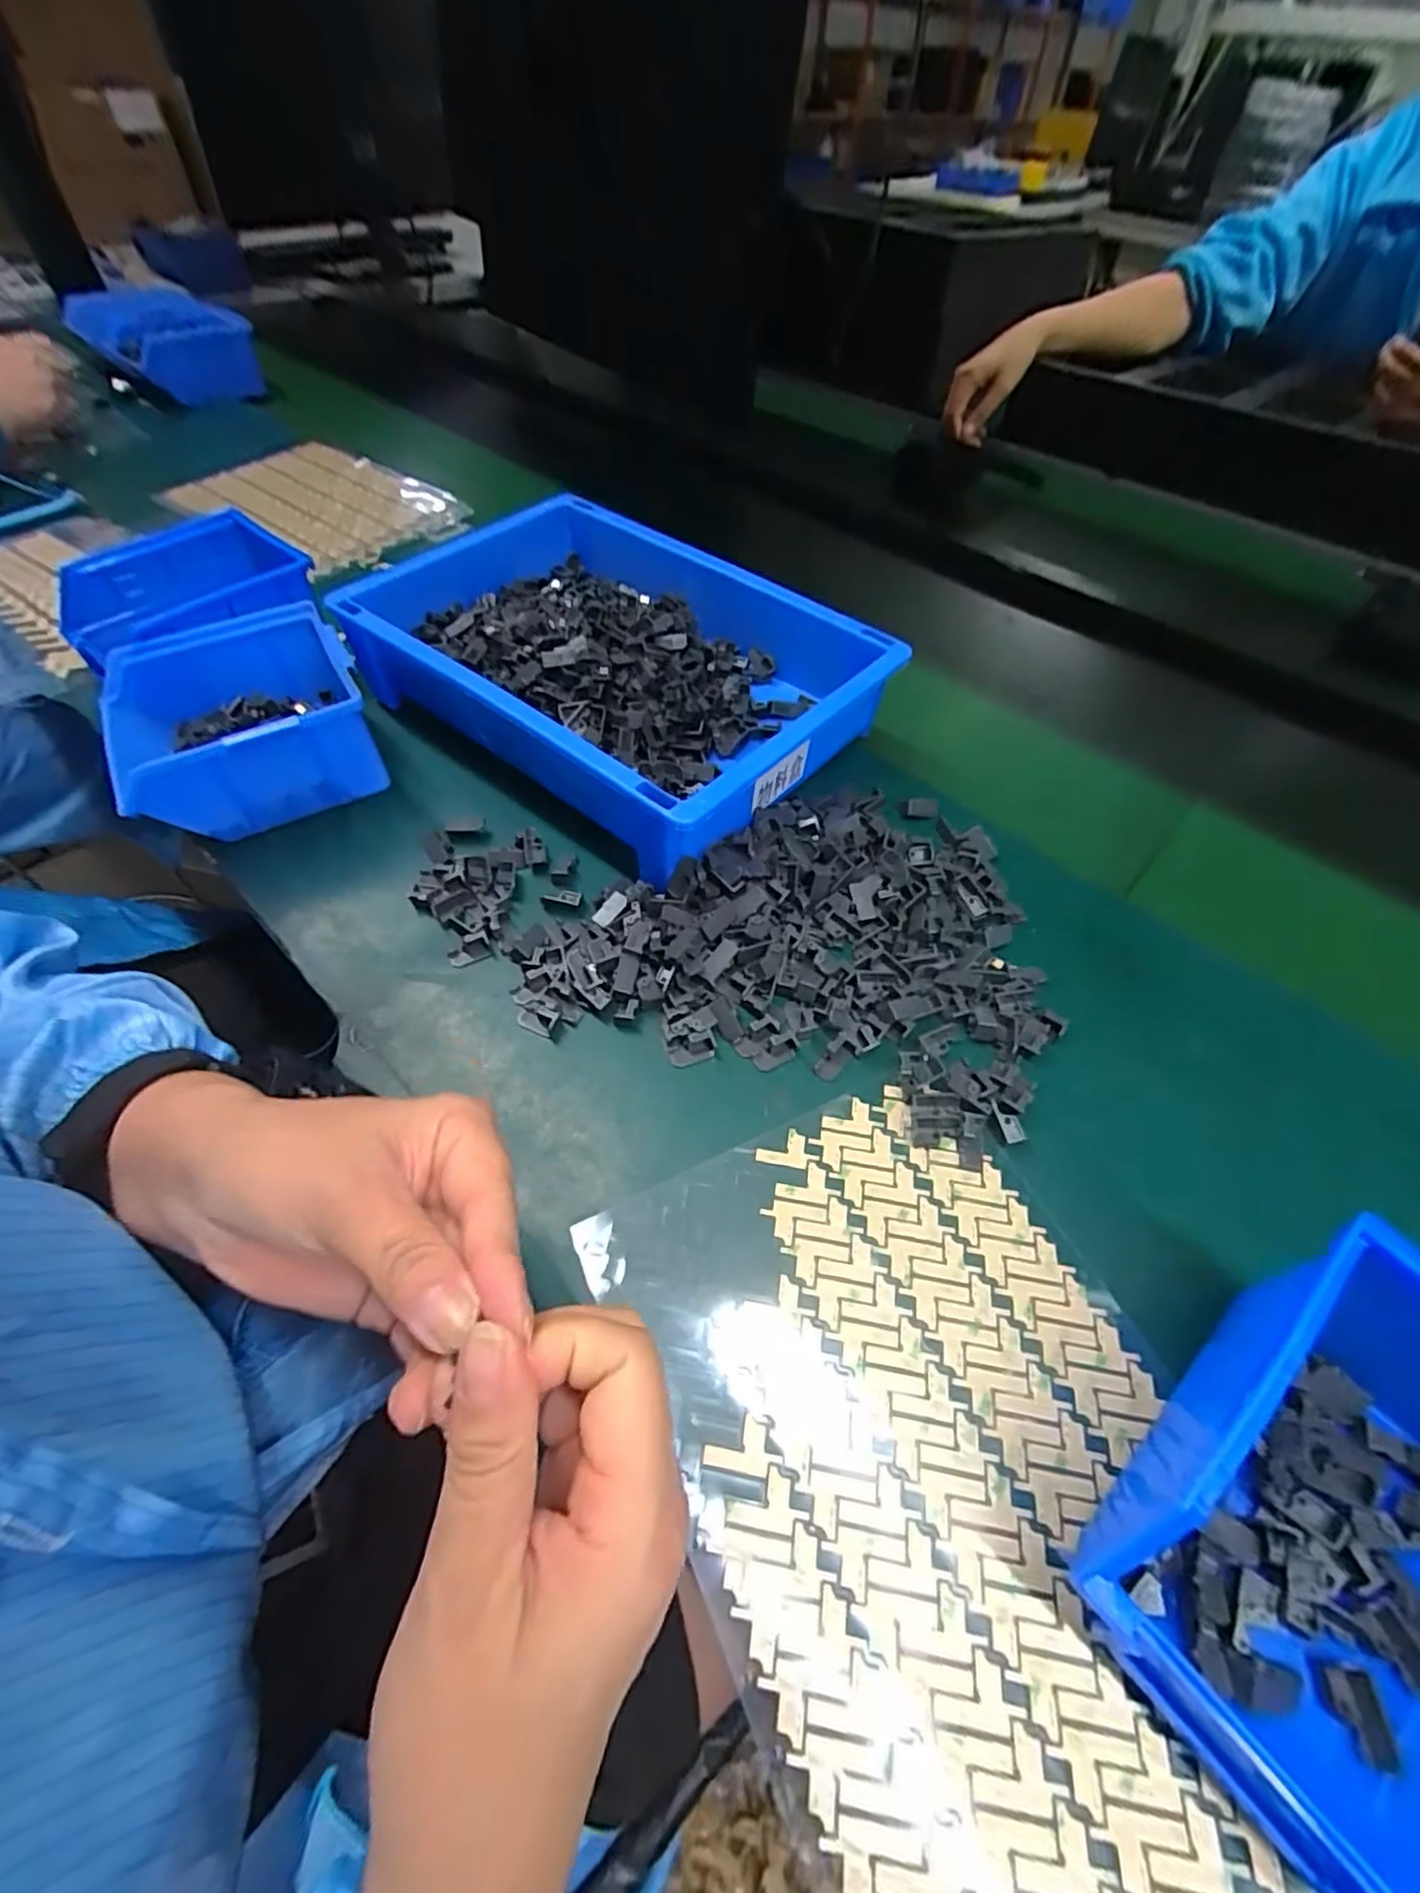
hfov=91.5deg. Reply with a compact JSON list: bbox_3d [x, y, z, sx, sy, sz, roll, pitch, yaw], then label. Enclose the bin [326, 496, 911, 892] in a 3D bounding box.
[{"bbox_3d":[-0.054,-0.178,0.449,0.285,0.077,0.213,35,58,21],"label":"bin"}]

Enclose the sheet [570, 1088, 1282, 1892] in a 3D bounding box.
[{"bbox_3d":[0.076,0.174,0.240,0.174,0.009,0.245,-21,56,-16],"label":"sheet"}]

